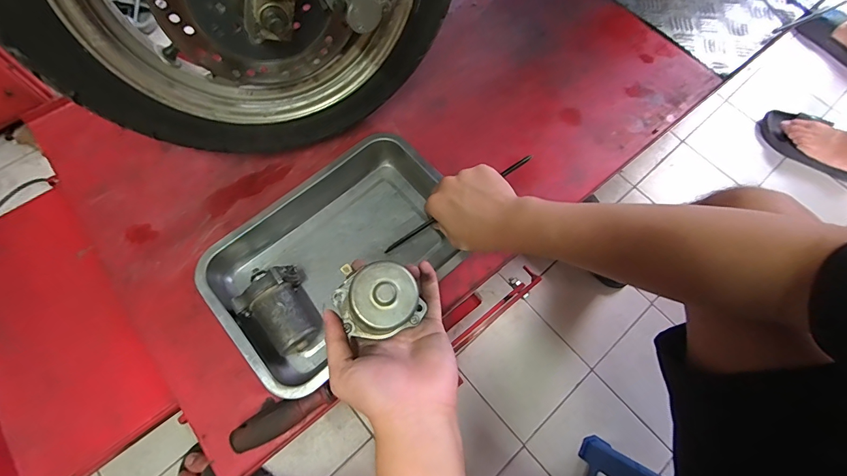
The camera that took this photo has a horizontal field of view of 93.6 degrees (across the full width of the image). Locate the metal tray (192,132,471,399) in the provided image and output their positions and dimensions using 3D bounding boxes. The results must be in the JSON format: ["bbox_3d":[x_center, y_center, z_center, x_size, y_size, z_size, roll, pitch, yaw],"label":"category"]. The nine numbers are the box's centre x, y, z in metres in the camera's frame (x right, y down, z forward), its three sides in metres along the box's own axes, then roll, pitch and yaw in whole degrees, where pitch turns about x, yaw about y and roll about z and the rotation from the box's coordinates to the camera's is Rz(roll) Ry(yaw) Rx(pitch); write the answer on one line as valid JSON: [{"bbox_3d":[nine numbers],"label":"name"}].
[{"bbox_3d":[-0.100,0.017,0.498,0.308,0.052,0.214,-39,75,-16],"label":"metal tray"}]

